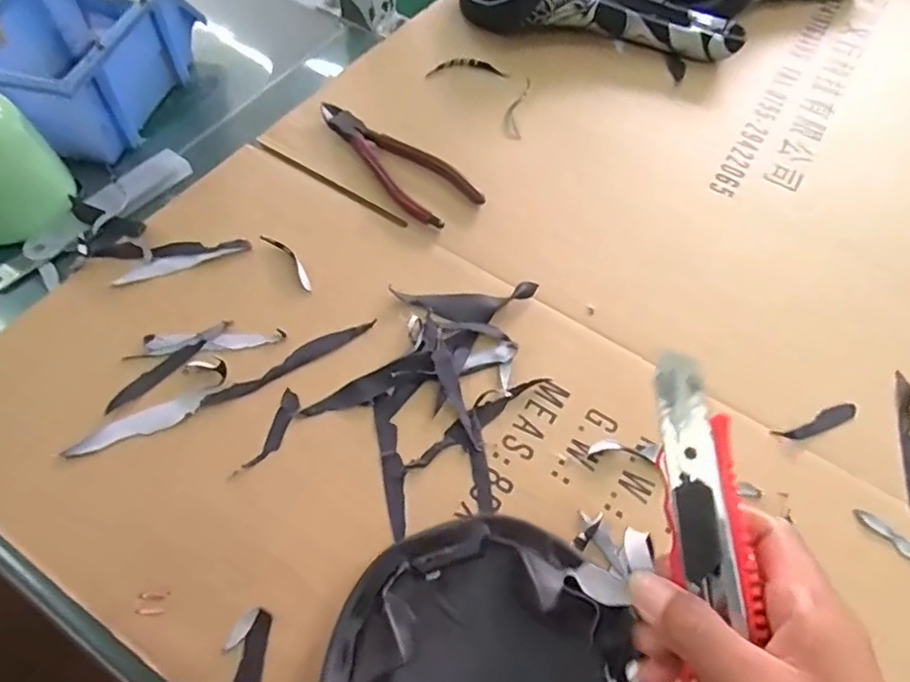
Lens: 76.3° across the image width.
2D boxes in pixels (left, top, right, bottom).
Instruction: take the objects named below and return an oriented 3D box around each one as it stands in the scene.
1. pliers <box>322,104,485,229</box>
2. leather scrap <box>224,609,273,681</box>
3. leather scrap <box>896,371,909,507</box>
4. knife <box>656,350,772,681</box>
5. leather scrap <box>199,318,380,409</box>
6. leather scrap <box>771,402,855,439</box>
[{"bbox_3d":[-0.046,-0.143,0.448,0.055,0.008,0.149,-36,68,-22],"label":"pliers"},{"bbox_3d":[-0.101,0.164,0.275,0.019,0.004,0.065,4,64,-3],"label":"leather scrap"},{"bbox_3d":[0.279,0.060,0.354,0.010,0.004,0.095,14,60,5],"label":"leather scrap"},{"bbox_3d":[0.099,0.082,0.230,0.031,0.025,0.156,2,75,-3],"label":"knife"},{"bbox_3d":[-0.102,0.013,0.361,0.111,0.004,0.013,-29,65,-19],"label":"leather scrap"},{"bbox_3d":[0.222,0.050,0.355,0.058,0.004,0.011,-18,62,-14],"label":"leather scrap"}]

